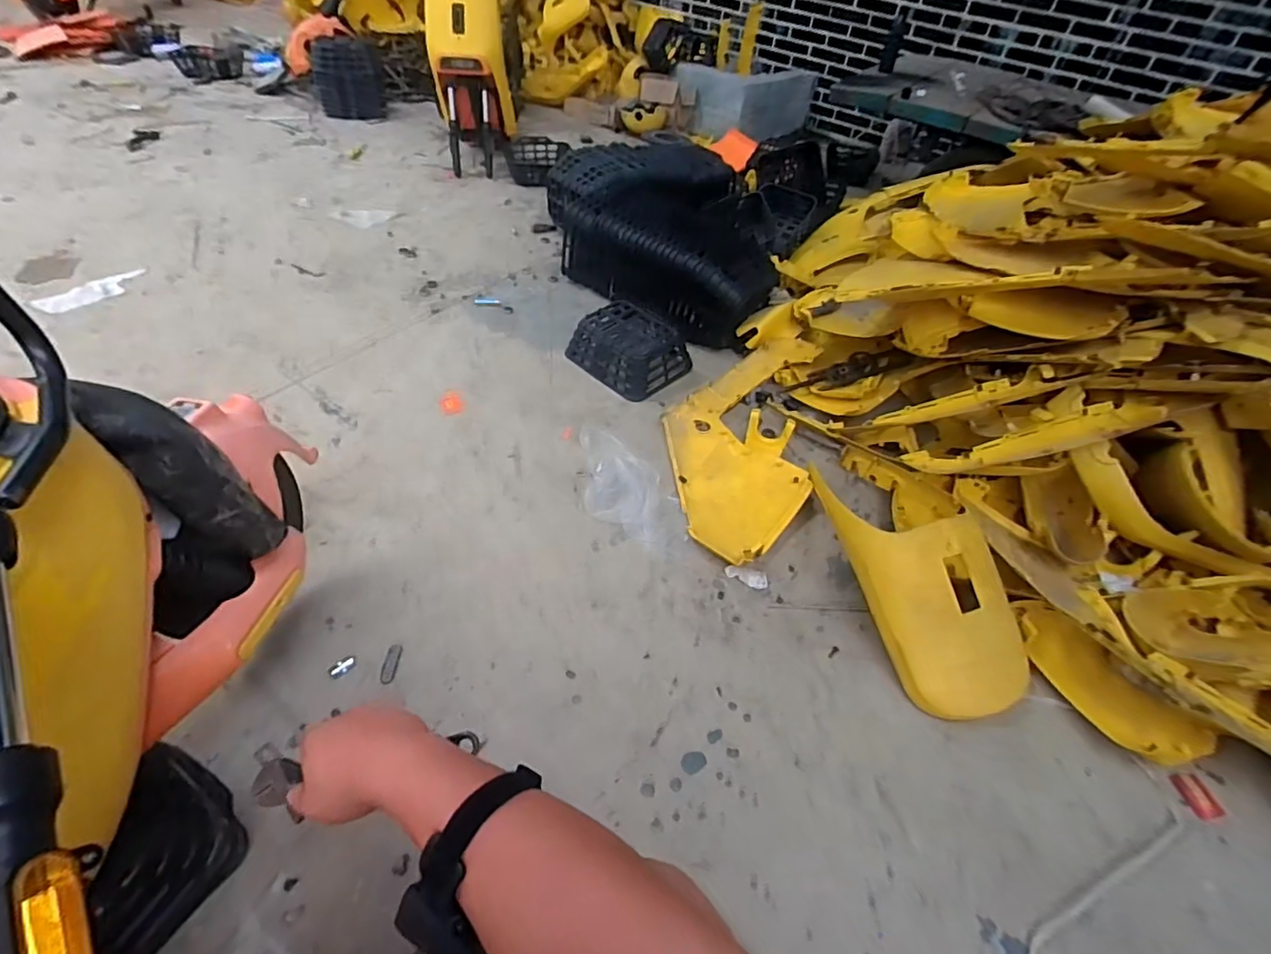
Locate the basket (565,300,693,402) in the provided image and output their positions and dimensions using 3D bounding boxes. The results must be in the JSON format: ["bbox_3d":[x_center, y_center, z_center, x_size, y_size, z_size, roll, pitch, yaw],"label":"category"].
[{"bbox_3d":[-0.019,-0.374,1.660,0.299,0.090,0.238,37,54,26],"label":"basket"}]

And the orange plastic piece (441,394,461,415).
[{"bbox_3d":[-0.477,-0.189,1.498,0.049,0.004,0.075,-8,49,-13],"label":"orange plastic piece"}]

